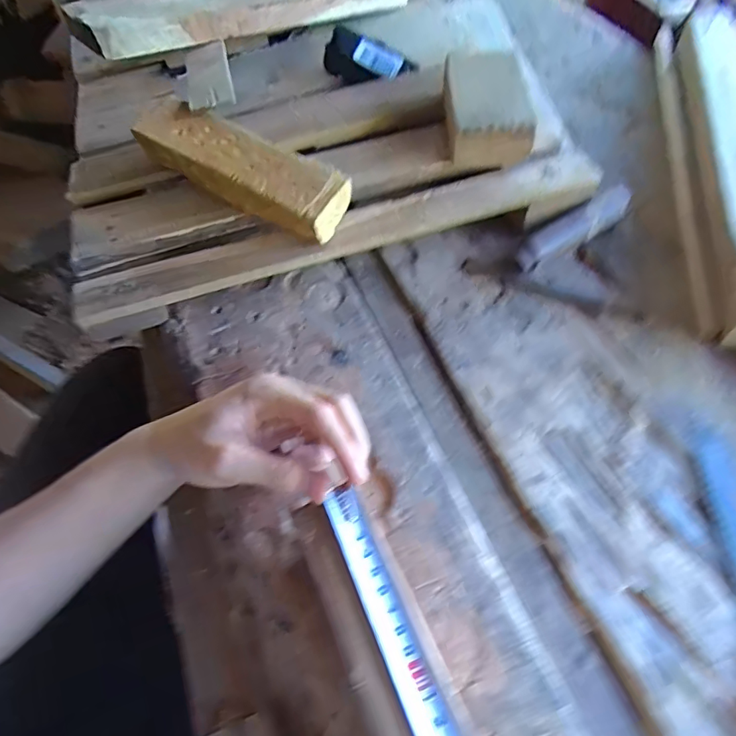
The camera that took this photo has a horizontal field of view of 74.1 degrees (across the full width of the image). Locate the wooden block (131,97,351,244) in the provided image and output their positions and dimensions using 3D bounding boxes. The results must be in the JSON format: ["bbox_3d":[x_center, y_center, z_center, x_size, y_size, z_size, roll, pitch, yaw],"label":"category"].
[{"bbox_3d":[-0.114,-0.176,0.432,0.204,0.053,0.051,31,66,21],"label":"wooden block"}]

